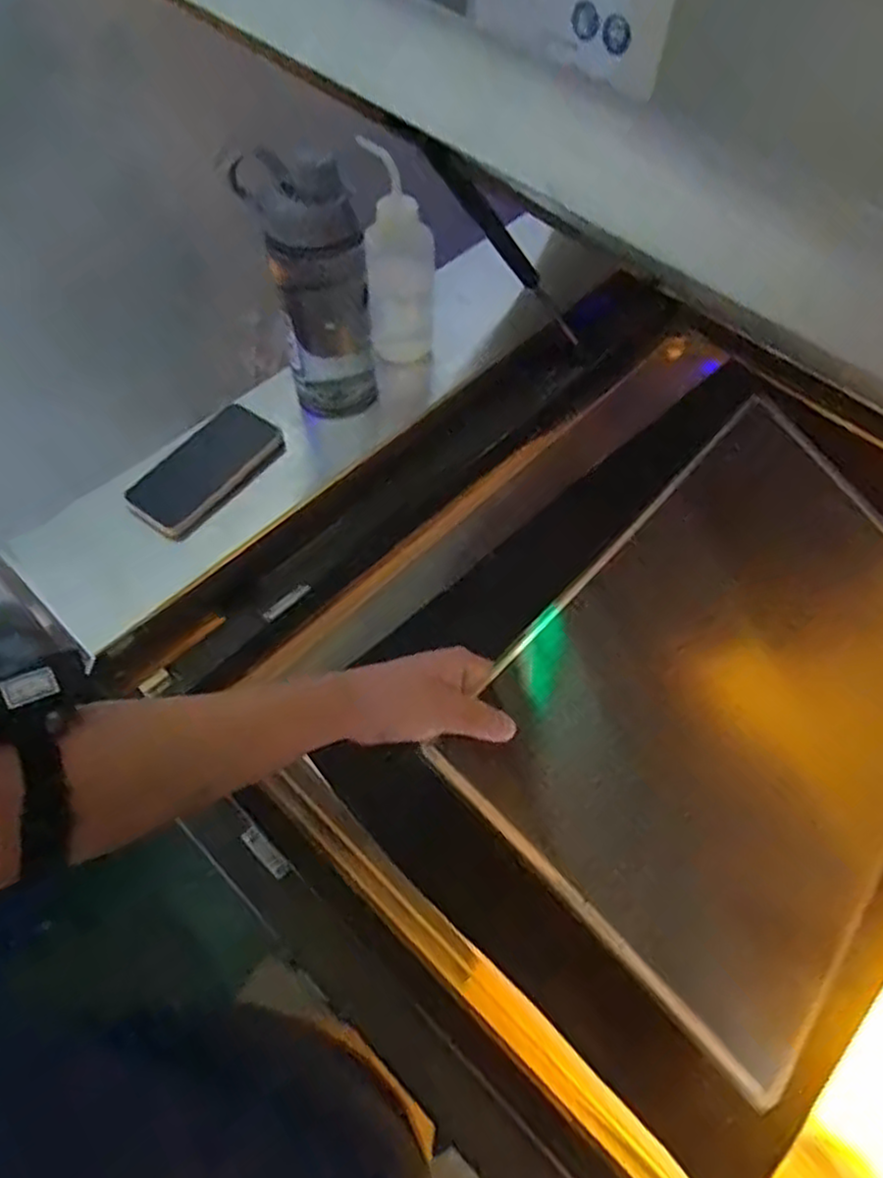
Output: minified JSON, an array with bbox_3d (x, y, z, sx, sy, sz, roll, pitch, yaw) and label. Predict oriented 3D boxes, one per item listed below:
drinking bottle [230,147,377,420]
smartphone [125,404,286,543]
[{"bbox_3d":[-0.116,-0.274,0.702,0.098,0.257,0.072,-9,60,-6],"label":"drinking bottle"},{"bbox_3d":[-0.231,-0.117,0.730,0.074,0.011,0.157,42,68,0],"label":"smartphone"}]

